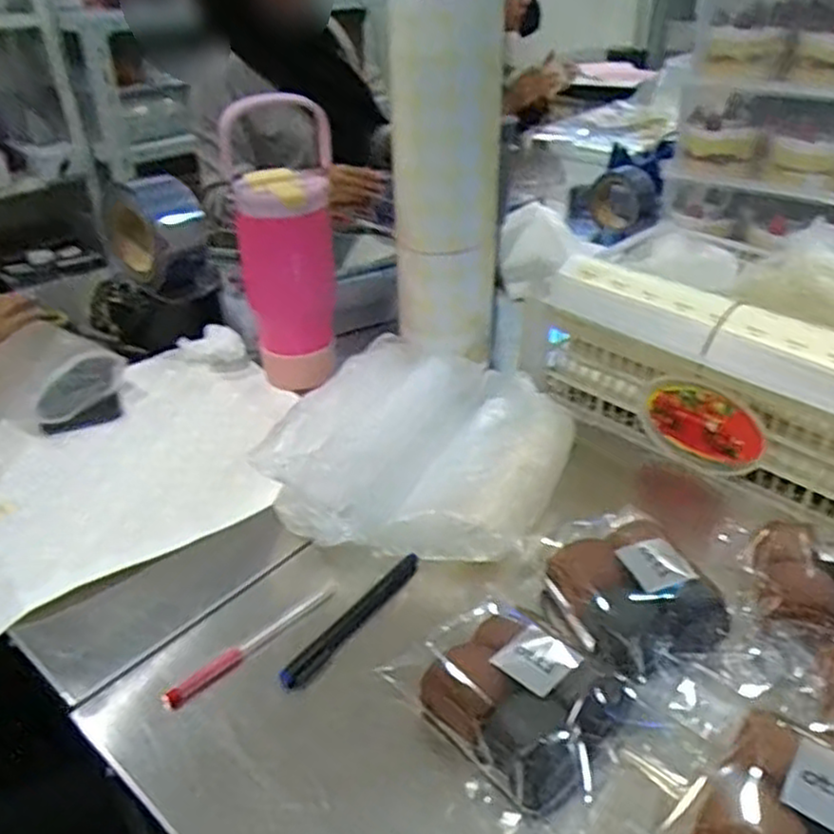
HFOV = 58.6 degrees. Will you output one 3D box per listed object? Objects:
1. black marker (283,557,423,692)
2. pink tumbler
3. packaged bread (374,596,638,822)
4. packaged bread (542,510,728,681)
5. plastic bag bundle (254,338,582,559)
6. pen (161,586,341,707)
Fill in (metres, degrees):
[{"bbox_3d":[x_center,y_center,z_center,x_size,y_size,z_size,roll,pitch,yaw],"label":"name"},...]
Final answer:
[{"bbox_3d":[-0.045,0.142,0.530,0.010,0.010,0.139,21,40,30],"label":"black marker"},{"bbox_3d":[-0.129,-0.179,0.750,0.092,0.268,0.100,-4,34,-4],"label":"pink tumbler"},{"bbox_3d":[0.061,0.170,0.448,0.091,0.055,0.116,-27,42,-33],"label":"packaged bread"},{"bbox_3d":[0.148,0.123,0.526,0.113,0.064,0.124,-18,37,-23],"label":"packaged bread"},{"bbox_3d":[0.015,0.013,0.662,0.227,0.081,0.260,10,36,16],"label":"plastic bag bundle"},{"bbox_3d":[-0.109,0.152,0.510,0.014,0.006,0.140,27,43,35],"label":"pen"}]

